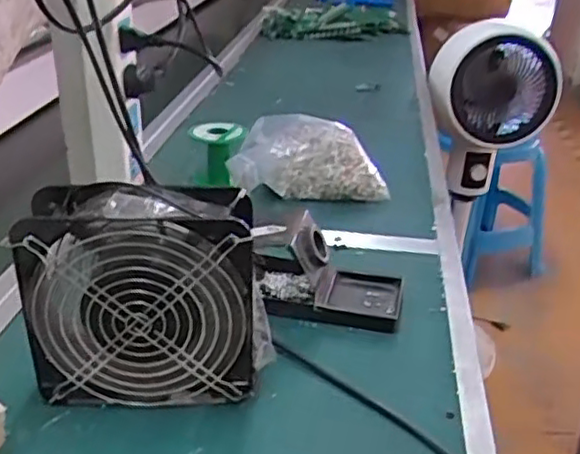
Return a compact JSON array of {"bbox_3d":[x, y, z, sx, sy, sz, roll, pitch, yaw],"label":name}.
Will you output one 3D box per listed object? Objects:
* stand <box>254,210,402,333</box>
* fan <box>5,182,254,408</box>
[{"bbox_3d":[0.030,0.033,0.592,0.141,0.071,0.078,7,28,9],"label":"stand"},{"bbox_3d":[-0.100,0.049,0.466,0.152,0.152,0.057,0,27,-3],"label":"fan"}]

